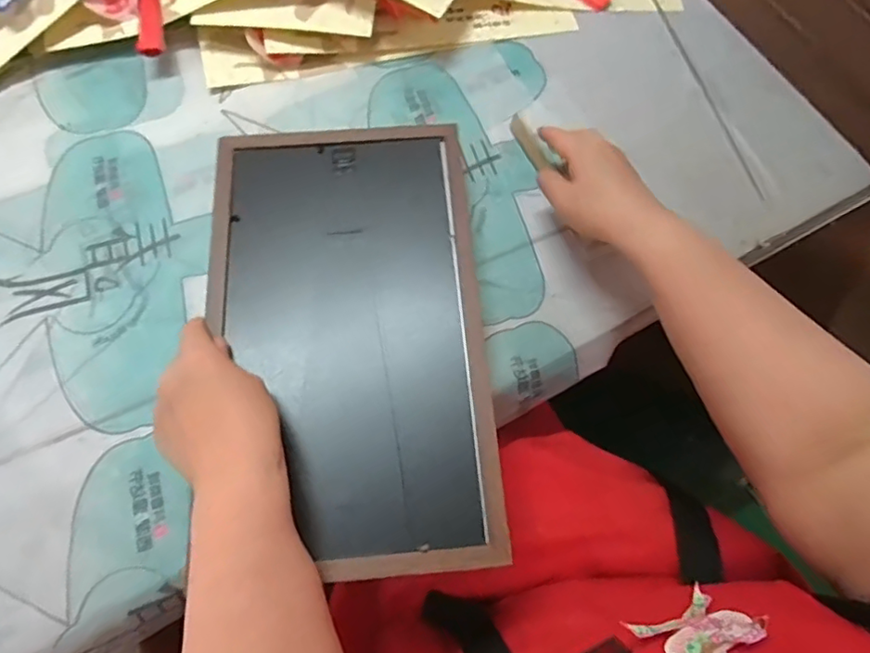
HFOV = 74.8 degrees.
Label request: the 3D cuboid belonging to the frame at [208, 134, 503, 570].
[{"bbox_3d":[-0.064,-0.006,0.417,0.194,0.015,0.346,-4,69,-4],"label":"frame"}]

